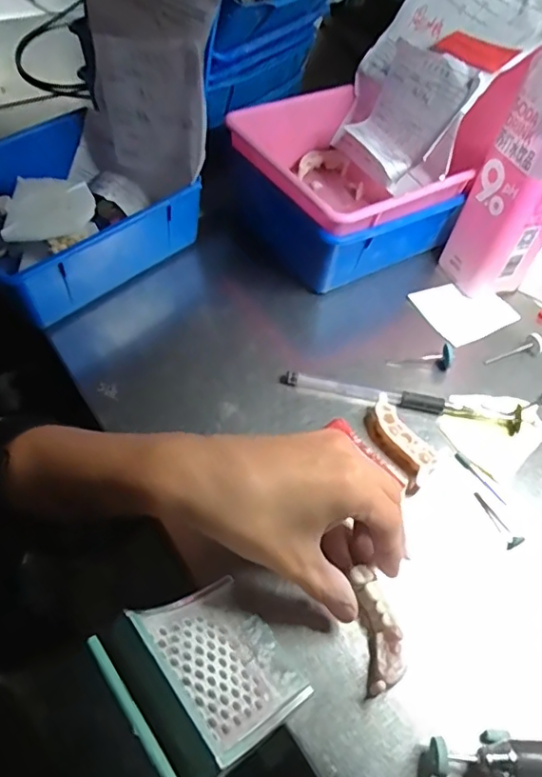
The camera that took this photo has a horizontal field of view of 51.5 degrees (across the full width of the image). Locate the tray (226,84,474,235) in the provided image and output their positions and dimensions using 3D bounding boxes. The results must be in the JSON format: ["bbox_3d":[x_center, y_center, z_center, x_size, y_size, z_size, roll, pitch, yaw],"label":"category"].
[{"bbox_3d":[0.055,-0.174,0.466,0.136,0.065,0.154,-27,61,-22],"label":"tray"}]

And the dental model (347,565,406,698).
[{"bbox_3d":[0.057,0.131,0.303,0.020,0.018,0.059,-6,60,-4],"label":"dental model"}]

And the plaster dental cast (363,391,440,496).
[{"bbox_3d":[0.086,0.035,0.374,0.026,0.016,0.065,-22,58,-20],"label":"plaster dental cast"}]

